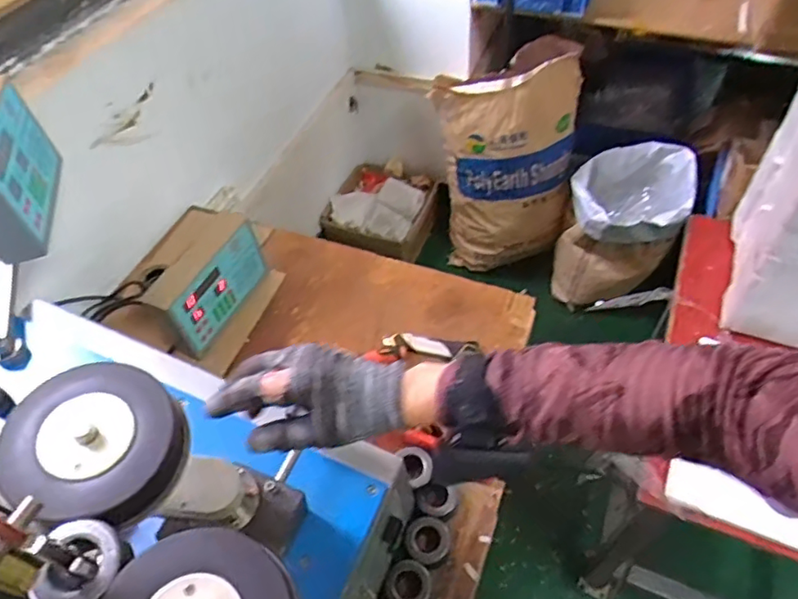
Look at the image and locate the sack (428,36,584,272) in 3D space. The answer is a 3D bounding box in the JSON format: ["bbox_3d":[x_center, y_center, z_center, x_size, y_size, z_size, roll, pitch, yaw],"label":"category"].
[{"bbox_3d":[0.318,-0.391,1.740,0.404,0.611,0.247,-6,52,-1],"label":"sack"}]

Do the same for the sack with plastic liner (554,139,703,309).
[{"bbox_3d":[0.660,-0.214,1.717,0.301,0.375,0.341,24,57,21],"label":"sack with plastic liner"}]

